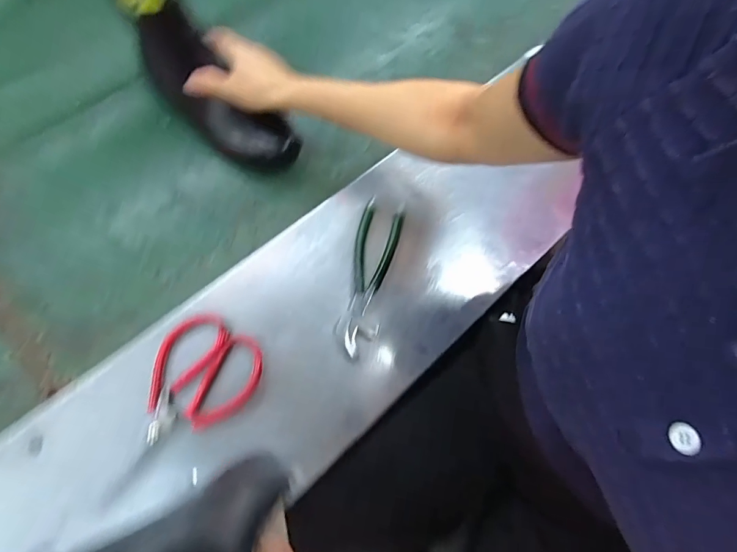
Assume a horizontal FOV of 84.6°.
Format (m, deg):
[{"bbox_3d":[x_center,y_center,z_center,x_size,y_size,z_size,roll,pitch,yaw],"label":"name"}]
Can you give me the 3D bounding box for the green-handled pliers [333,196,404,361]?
[{"bbox_3d":[0.000,-0.001,0.469,0.049,0.019,0.185,16,70,-3],"label":"green-handled pliers"}]

